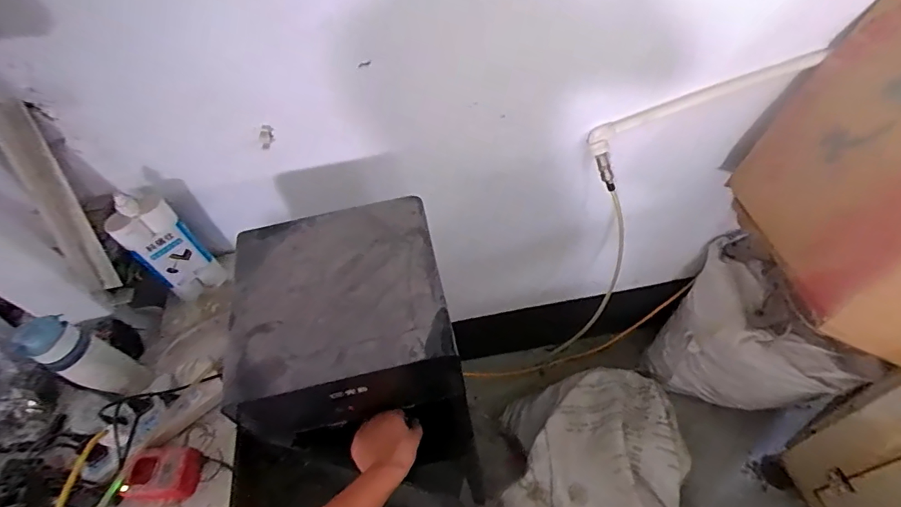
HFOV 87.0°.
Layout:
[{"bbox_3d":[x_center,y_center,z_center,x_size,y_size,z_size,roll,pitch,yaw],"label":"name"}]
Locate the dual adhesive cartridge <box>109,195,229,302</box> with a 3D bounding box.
[{"bbox_3d":[-0.527,-0.005,0.890,0.053,0.245,0.100,31,62,25],"label":"dual adhesive cartridge"}]

